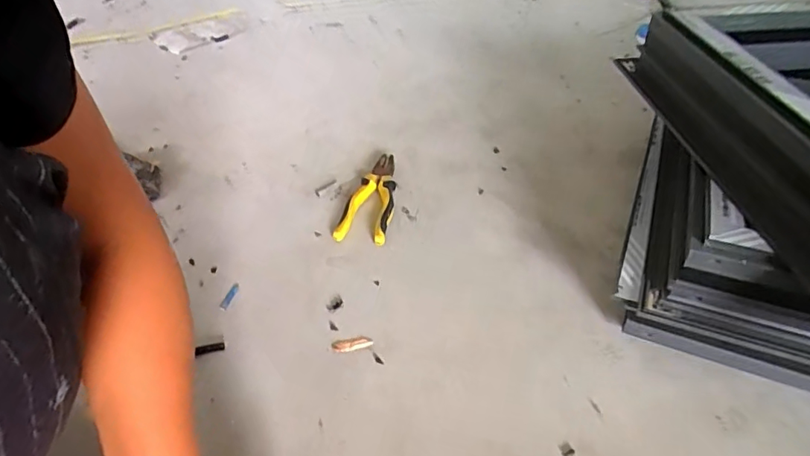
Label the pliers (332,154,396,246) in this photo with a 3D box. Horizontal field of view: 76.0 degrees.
[{"bbox_3d":[-0.046,-0.048,0.755,0.070,0.030,0.180,5,41,9],"label":"pliers"}]

